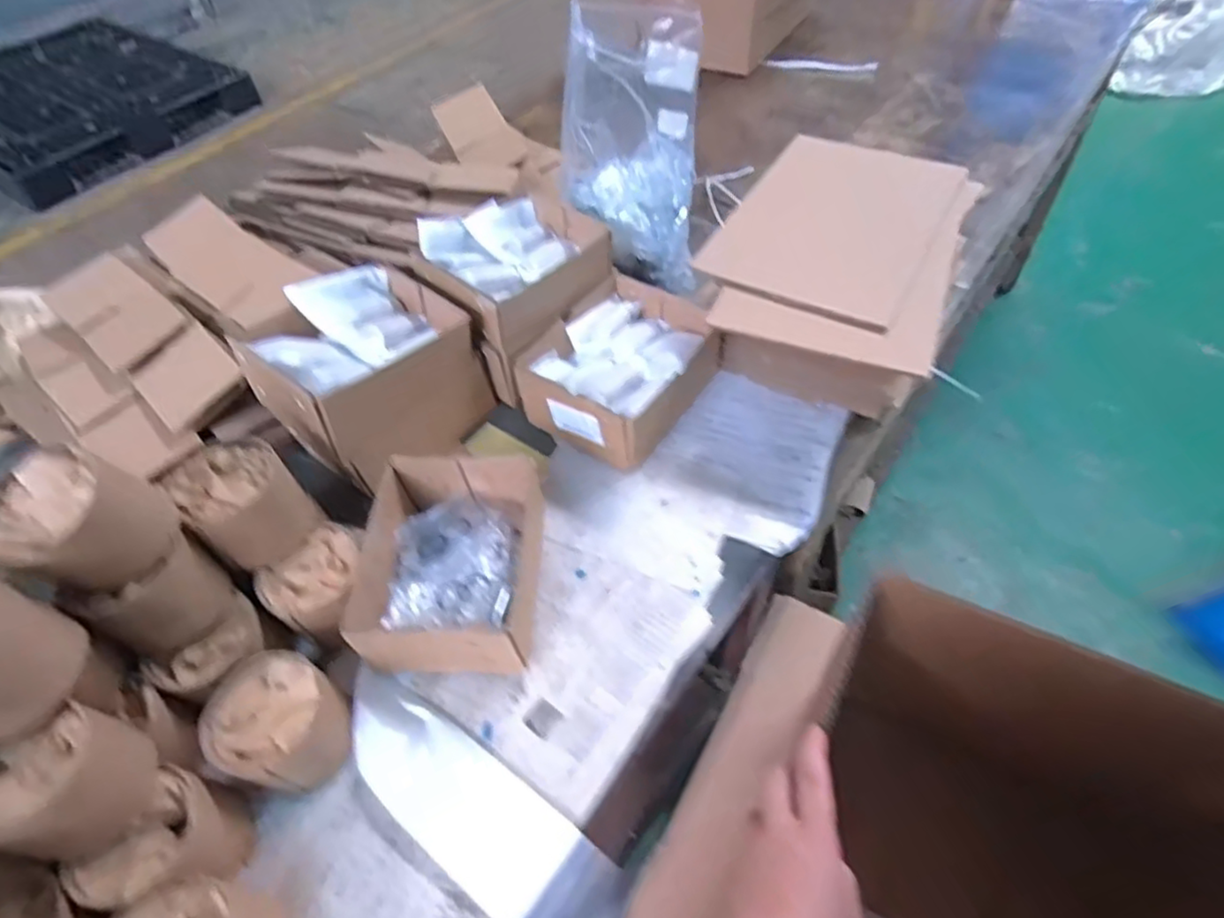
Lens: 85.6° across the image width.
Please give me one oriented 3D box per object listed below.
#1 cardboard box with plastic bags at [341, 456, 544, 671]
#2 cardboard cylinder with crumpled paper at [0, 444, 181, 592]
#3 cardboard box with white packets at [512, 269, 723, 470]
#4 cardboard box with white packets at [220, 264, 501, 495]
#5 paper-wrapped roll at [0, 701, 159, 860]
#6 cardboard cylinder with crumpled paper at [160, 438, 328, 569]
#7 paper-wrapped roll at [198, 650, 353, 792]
[{"bbox_3d":[-0.142,0.100,0.626,0.163,0.086,0.196,-1,54,4],"label":"cardboard box with plastic bags"},{"bbox_3d":[-0.404,0.048,0.503,0.089,0.090,0.098,24,59,20],"label":"cardboard cylinder with crumpled paper"},{"bbox_3d":[0.012,-0.103,0.755,0.162,0.084,0.198,29,61,23],"label":"cardboard box with white packets"},{"bbox_3d":[-0.259,-0.094,0.721,0.155,0.158,0.195,32,62,25],"label":"cardboard box with white packets"},{"bbox_3d":[-0.396,0.232,0.476,0.084,0.082,0.091,6,55,9],"label":"paper-wrapped roll"},{"bbox_3d":[-0.335,0.038,0.609,0.092,0.084,0.083,35,64,26],"label":"cardboard cylinder with crumpled paper"},{"bbox_3d":[-0.277,0.224,0.562,0.099,0.078,0.090,21,58,19],"label":"paper-wrapped roll"}]

